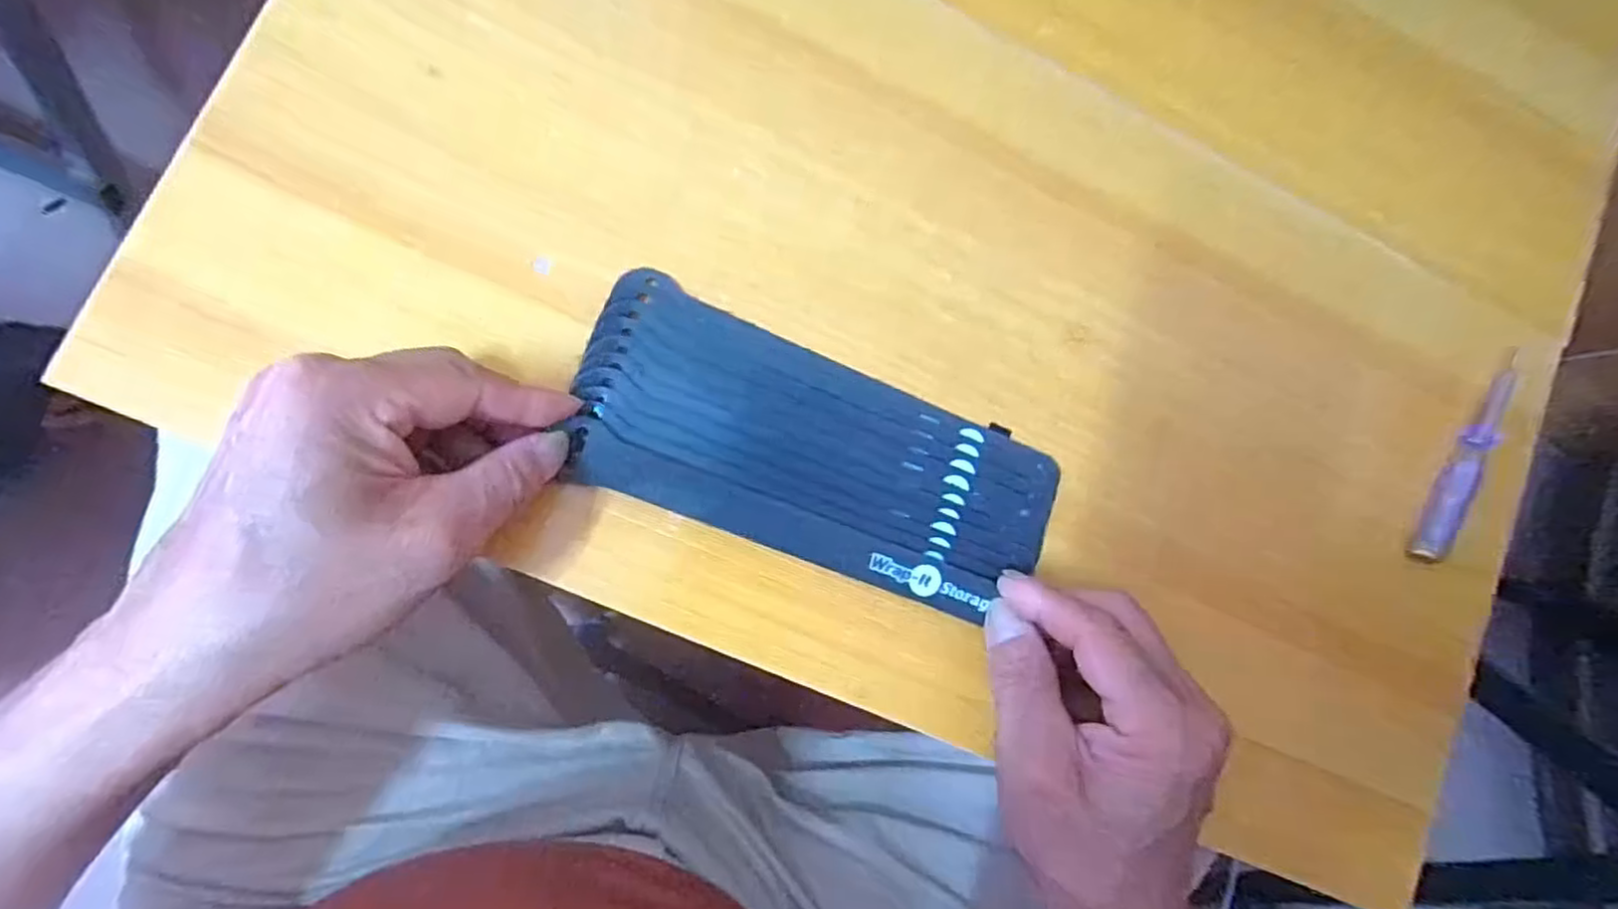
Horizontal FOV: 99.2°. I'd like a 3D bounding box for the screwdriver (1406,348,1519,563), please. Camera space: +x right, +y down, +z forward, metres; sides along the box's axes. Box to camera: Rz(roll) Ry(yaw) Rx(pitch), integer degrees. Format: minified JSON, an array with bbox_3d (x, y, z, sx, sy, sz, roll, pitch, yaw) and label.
[{"bbox_3d":[0.312,0.001,0.325,0.012,0.016,0.112,32,82,-6],"label":"screwdriver"}]

